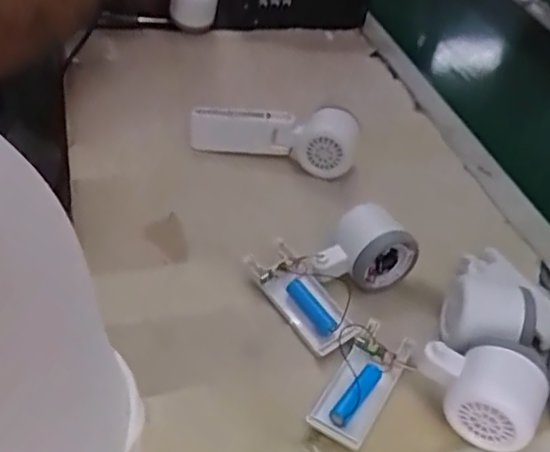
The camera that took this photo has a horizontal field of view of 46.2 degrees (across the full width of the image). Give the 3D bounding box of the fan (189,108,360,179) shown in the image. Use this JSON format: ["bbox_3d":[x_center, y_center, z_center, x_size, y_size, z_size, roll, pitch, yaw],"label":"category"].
[{"bbox_3d":[-0.002,-0.091,0.637,0.161,0.053,0.037,11,41,0],"label":"fan"}]

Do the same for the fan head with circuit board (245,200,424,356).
[{"bbox_3d":[0.046,0.028,0.521,0.100,0.055,0.128,30,44,24],"label":"fan head with circuit board"}]

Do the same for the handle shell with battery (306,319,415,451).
[{"bbox_3d":[0.062,0.109,0.457,0.041,0.024,0.099,28,44,19],"label":"handle shell with battery"}]

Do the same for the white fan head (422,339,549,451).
[{"bbox_3d":[0.139,0.110,0.441,0.080,0.055,0.053,22,41,15],"label":"white fan head"}]

